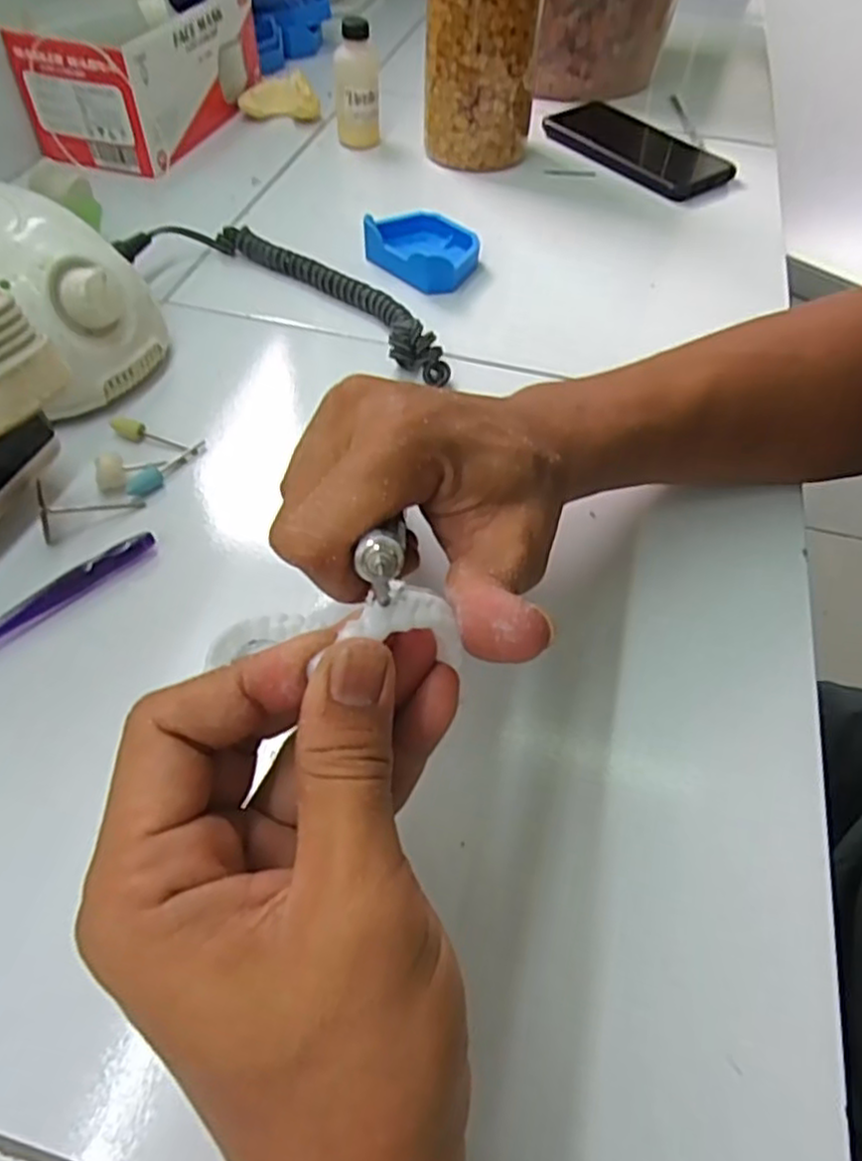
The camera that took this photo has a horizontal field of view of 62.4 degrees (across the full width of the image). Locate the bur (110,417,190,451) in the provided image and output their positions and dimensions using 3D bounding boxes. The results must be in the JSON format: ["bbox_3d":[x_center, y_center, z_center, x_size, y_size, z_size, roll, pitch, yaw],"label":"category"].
[{"bbox_3d":[-0.151,-0.078,0.379,0.046,0.011,0.006,15,53,8],"label":"bur"}]

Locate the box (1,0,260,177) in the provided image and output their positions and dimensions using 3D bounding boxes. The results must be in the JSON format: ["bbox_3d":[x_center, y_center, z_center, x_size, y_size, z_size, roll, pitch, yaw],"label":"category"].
[{"bbox_3d":[-0.235,-0.433,0.594,0.116,0.093,0.206,15,54,9],"label":"box"}]

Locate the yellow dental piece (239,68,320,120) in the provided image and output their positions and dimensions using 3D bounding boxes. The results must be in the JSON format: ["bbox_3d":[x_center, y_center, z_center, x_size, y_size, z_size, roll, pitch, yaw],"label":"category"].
[{"bbox_3d":[-0.135,-0.437,0.643,0.073,0.033,0.028,8,53,4],"label":"yellow dental piece"}]

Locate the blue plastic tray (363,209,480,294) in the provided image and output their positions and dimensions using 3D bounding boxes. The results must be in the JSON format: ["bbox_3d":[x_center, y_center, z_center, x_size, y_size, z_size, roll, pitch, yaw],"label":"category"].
[{"bbox_3d":[-0.005,-0.231,0.495,0.078,0.027,0.062,36,60,23],"label":"blue plastic tray"}]

